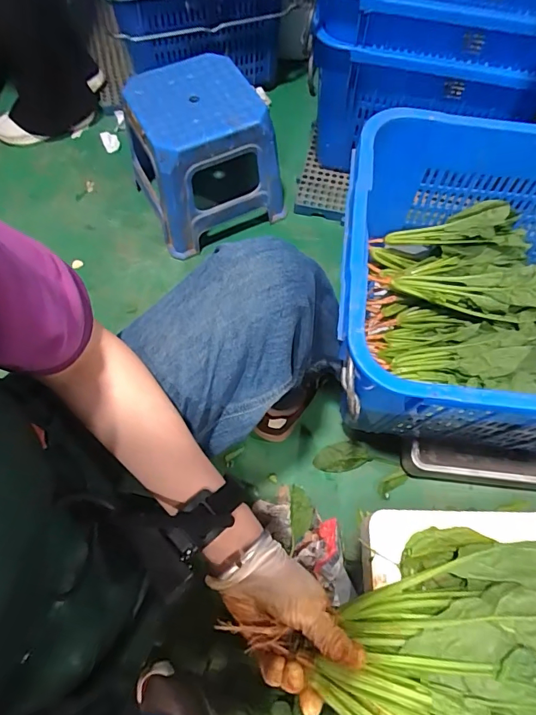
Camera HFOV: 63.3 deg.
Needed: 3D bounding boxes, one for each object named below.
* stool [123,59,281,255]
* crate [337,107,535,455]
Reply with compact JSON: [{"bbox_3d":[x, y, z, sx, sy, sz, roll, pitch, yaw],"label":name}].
[{"bbox_3d":[-0.127,-0.404,0.914,0.274,0.278,0.227,-23,69,-10],"label":"stool"},{"bbox_3d":[0.398,-0.066,0.629,0.598,0.283,0.404,6,67,2],"label":"crate"}]

